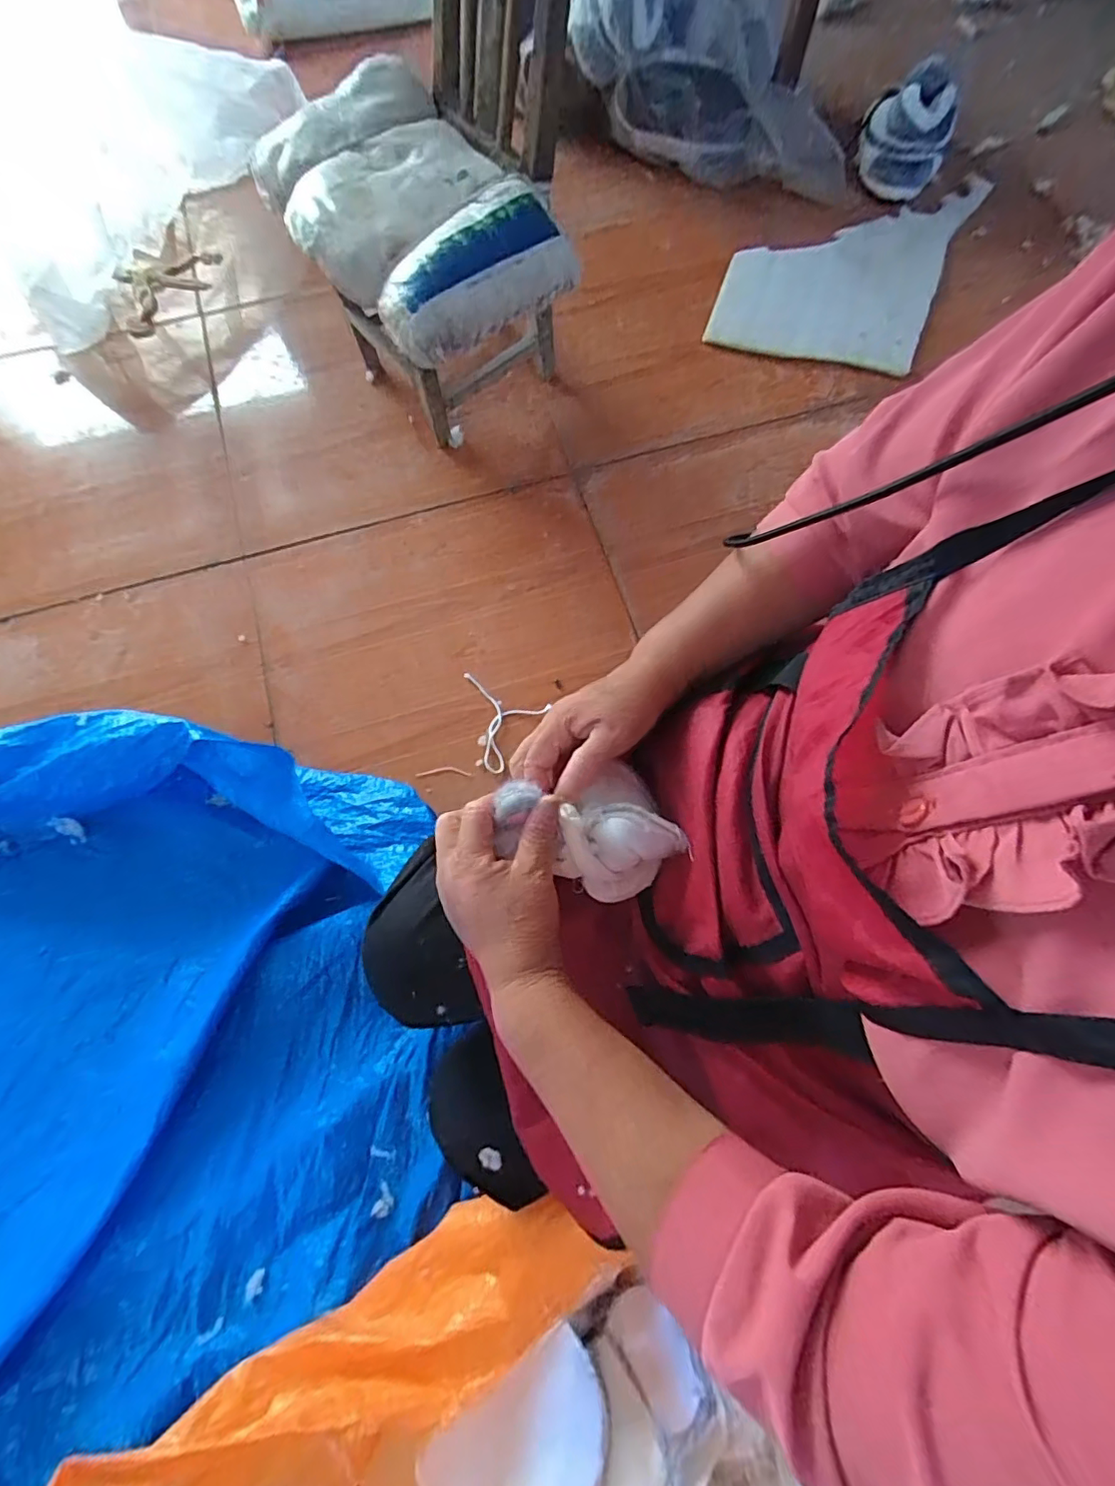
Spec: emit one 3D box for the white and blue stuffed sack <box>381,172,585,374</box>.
[{"bbox_3d":[-0.115,-0.643,0.773,0.285,0.080,0.129,-41,77,-11],"label":"white and blue stuffed sack"}]

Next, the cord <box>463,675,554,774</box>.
[{"bbox_3d":[-0.108,-0.029,0.880,0.136,0.007,0.128,23,74,7],"label":"cord"}]

